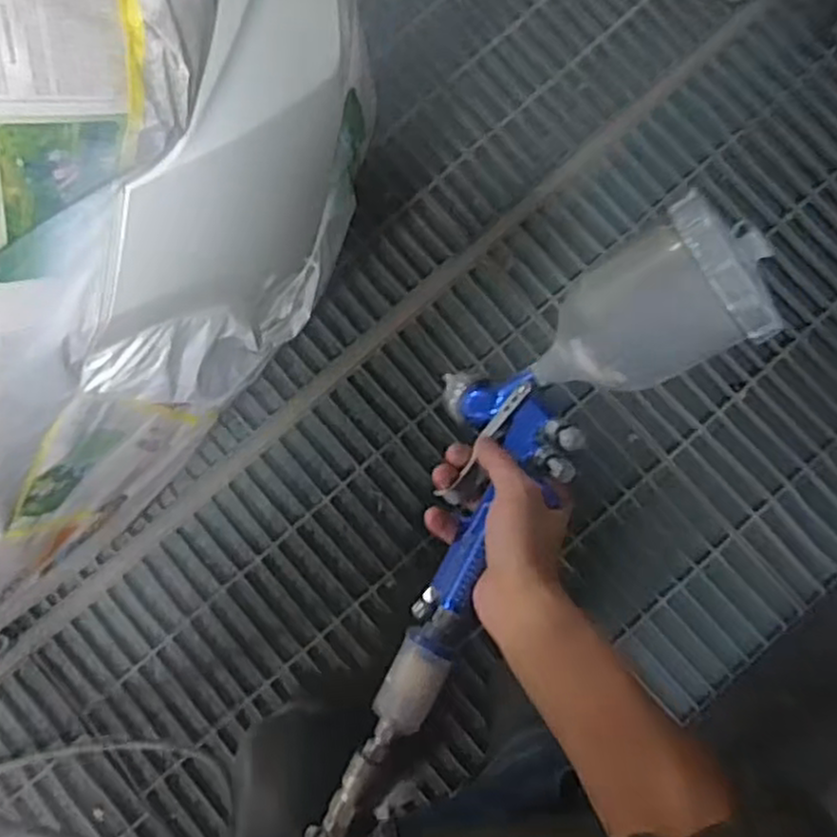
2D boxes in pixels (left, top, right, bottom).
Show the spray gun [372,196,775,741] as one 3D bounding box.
[{"bbox_3d":[0.076,0.025,0.511,0.141,0.122,0.373,34,100,5],"label":"spray gun"}]

